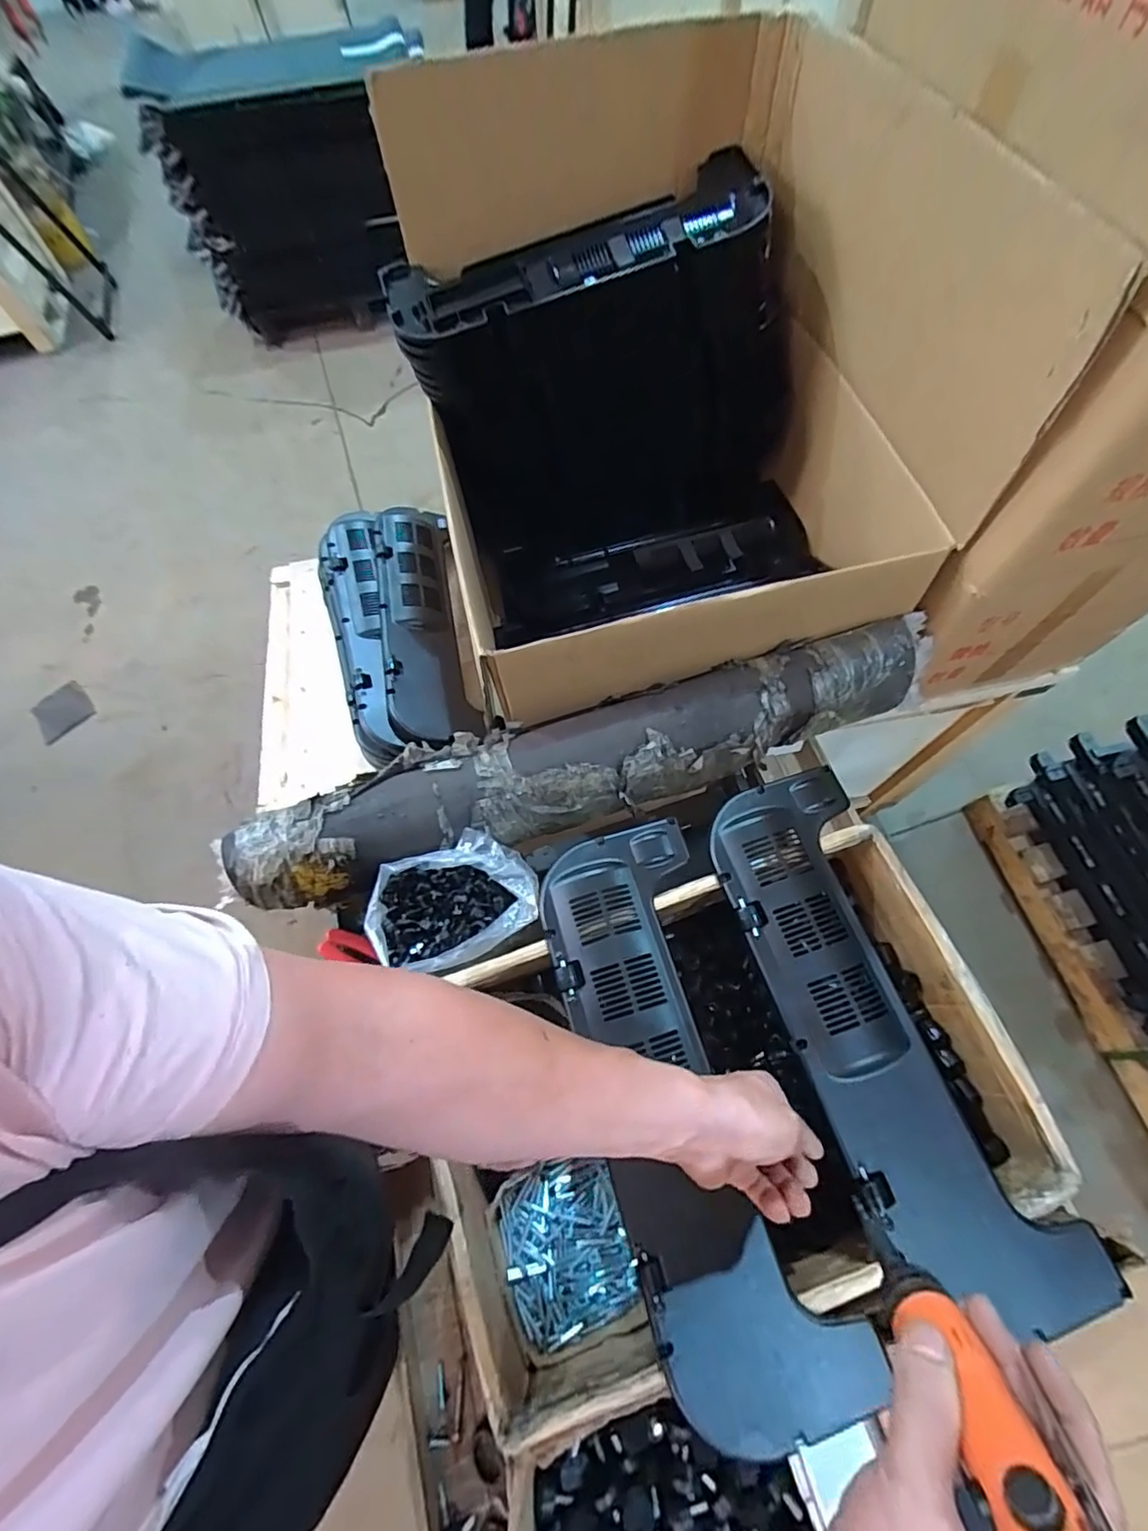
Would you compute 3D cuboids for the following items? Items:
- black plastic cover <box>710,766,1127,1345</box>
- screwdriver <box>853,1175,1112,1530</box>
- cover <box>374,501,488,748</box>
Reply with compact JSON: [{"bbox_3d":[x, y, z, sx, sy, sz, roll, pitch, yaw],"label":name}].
[{"bbox_3d":[0.274,0.229,0.529,0.158,0.021,0.470,-19,67,-5],"label":"black plastic cover"},{"bbox_3d":[0.196,0.317,0.275,0.042,0.259,0.040,0,93,3],"label":"screwdriver"},{"bbox_3d":[-0.237,-0.232,0.906,0.128,0.065,0.453,-14,65,-3],"label":"cover"}]

